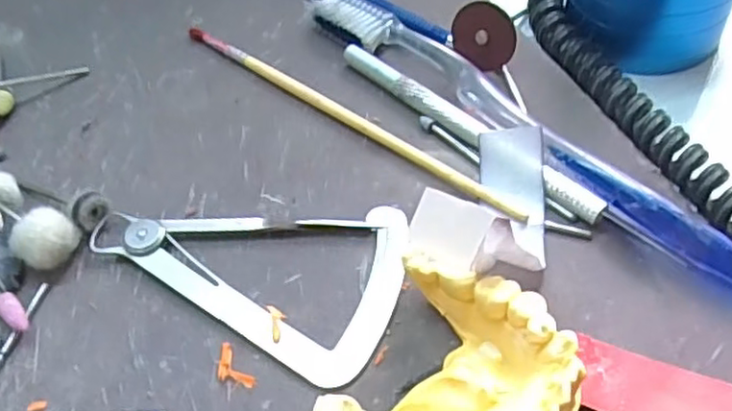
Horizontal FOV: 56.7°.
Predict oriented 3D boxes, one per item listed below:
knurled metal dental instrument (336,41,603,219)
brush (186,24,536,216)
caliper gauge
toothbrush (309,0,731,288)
[{"bbox_3d":[0.033,-0.028,0.234,0.007,0.006,0.114,-37,57,-22],"label":"knurled metal dental instrument"},{"bbox_3d":[-0.012,-0.034,0.246,0.160,0.006,0.005,33,62,28],"label":"brush"},{"bbox_3d":[-0.033,0.012,0.212,0.097,0.007,0.059,23,57,22],"label":"caliper gauge"},{"bbox_3d":[0.048,-0.031,0.233,0.020,0.011,0.184,-37,57,-22],"label":"toothbrush"}]

